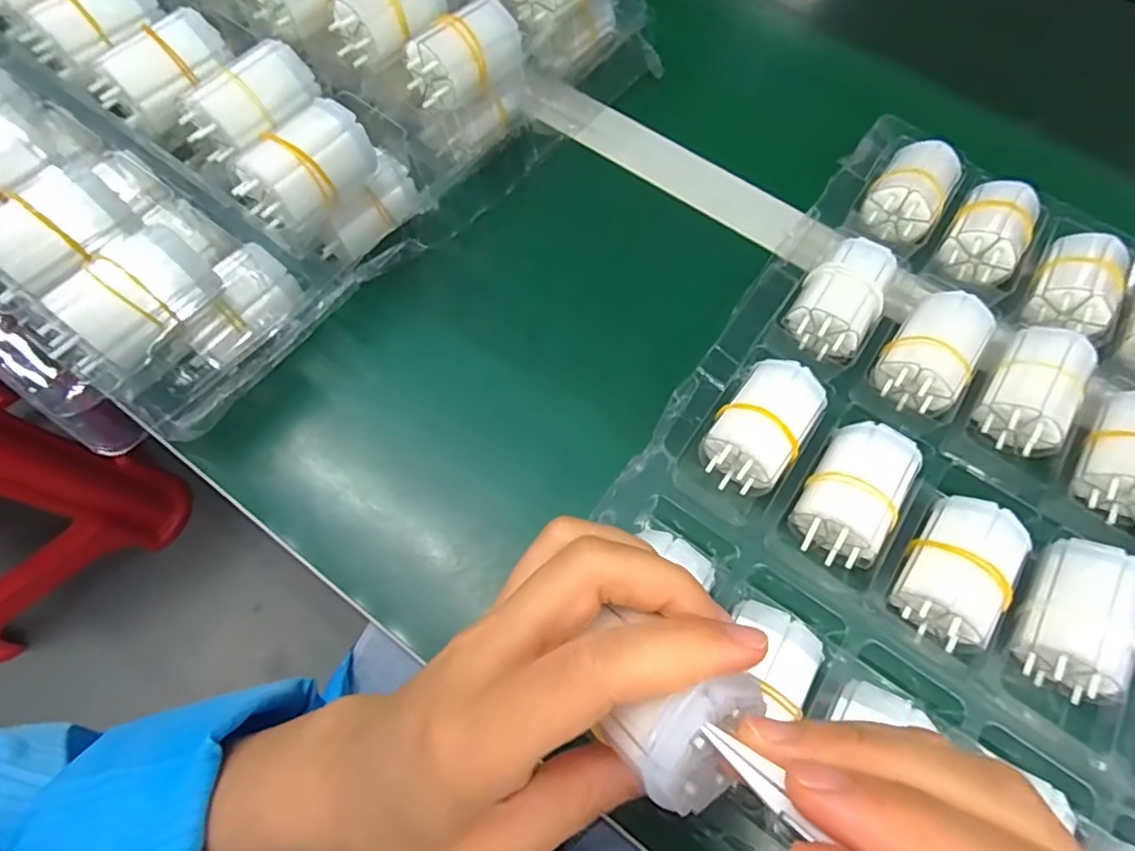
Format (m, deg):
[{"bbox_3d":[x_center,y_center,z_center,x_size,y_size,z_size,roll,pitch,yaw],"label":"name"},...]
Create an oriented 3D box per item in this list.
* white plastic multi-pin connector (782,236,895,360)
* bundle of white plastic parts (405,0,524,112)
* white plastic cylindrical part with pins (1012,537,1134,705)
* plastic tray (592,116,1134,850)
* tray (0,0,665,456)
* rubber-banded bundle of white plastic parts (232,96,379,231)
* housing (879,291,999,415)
[{"bbox_3d":[0.145,-0.067,0.308,0.039,0.027,0.058,34,69,11],"label":"white plastic multi-pin connector"},{"bbox_3d":[-0.052,-0.196,0.308,0.062,0.029,0.031,-38,74,-17],"label":"bundle of white plastic parts"},{"bbox_3d":[0.217,0.083,0.249,0.037,0.031,0.065,33,69,11],"label":"white plastic cylindrical part with pins"},{"bbox_3d":[0.205,0.011,0.283,0.274,0.037,0.336,34,69,11],"label":"plastic tray"},{"bbox_3d":[-0.161,-0.207,0.327,0.251,0.080,0.400,38,70,12],"label":"tray"},{"bbox_3d":[-0.122,-0.121,0.269,0.035,0.027,0.059,34,69,11],"label":"rubber-banded bundle of white plastic parts"},{"bbox_3d":[0.188,-0.038,0.297,0.040,0.027,0.058,39,70,13],"label":"housing"}]

